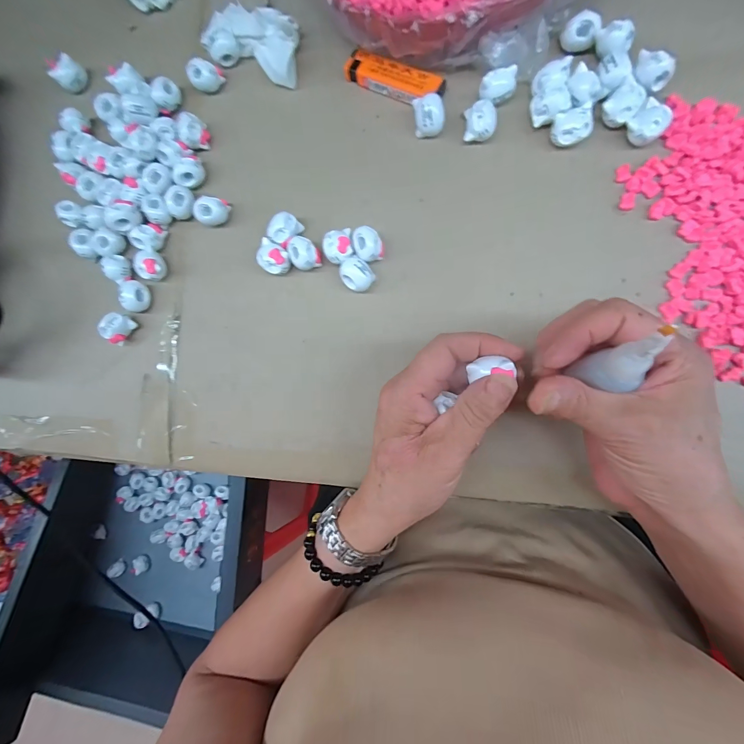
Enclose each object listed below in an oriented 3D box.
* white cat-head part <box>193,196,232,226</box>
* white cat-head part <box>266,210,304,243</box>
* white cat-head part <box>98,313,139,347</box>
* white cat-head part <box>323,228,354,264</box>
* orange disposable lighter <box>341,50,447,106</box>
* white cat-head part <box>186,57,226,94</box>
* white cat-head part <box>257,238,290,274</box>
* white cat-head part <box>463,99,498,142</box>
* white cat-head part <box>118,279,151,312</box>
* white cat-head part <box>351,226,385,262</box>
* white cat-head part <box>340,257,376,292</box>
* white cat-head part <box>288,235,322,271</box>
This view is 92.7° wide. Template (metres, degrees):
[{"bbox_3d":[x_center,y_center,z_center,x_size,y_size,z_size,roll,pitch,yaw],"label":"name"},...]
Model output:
[{"bbox_3d":[-0.130,-0.132,0.291,0.019,0.020,0.025,37,94,9],"label":"white cat-head part"},{"bbox_3d":[-0.069,-0.113,0.281,0.019,0.021,0.024,42,94,8],"label":"white cat-head part"},{"bbox_3d":[-0.215,-0.037,0.299,0.014,0.023,0.025,33,93,9],"label":"white cat-head part"},{"bbox_3d":[-0.025,-0.095,0.274,0.022,0.022,0.025,-10,86,9],"label":"white cat-head part"},{"bbox_3d":[0.017,-0.230,0.279,0.079,0.013,0.023,26,92,9],"label":"orange disposable lighter"},{"bbox_3d":[-0.141,-0.251,0.301,0.025,0.020,0.019,-39,82,6],"label":"white cat-head part"},{"bbox_3d":[-0.077,-0.088,0.280,0.027,0.021,0.021,35,93,9],"label":"white cat-head part"},{"bbox_3d":[0.081,-0.187,0.266,0.022,0.021,0.026,3,88,9],"label":"white cat-head part"},{"bbox_3d":[-0.200,-0.064,0.300,0.020,0.018,0.025,17,90,10],"label":"white cat-head part"},{"bbox_3d":[-0.002,-0.097,0.274,0.021,0.027,0.026,-21,85,8],"label":"white cat-head part"},{"bbox_3d":[-0.011,-0.074,0.274,0.021,0.021,0.025,-39,82,6],"label":"white cat-head part"},{"bbox_3d":[-0.053,-0.091,0.277,0.021,0.020,0.024,-42,82,5],"label":"white cat-head part"}]

